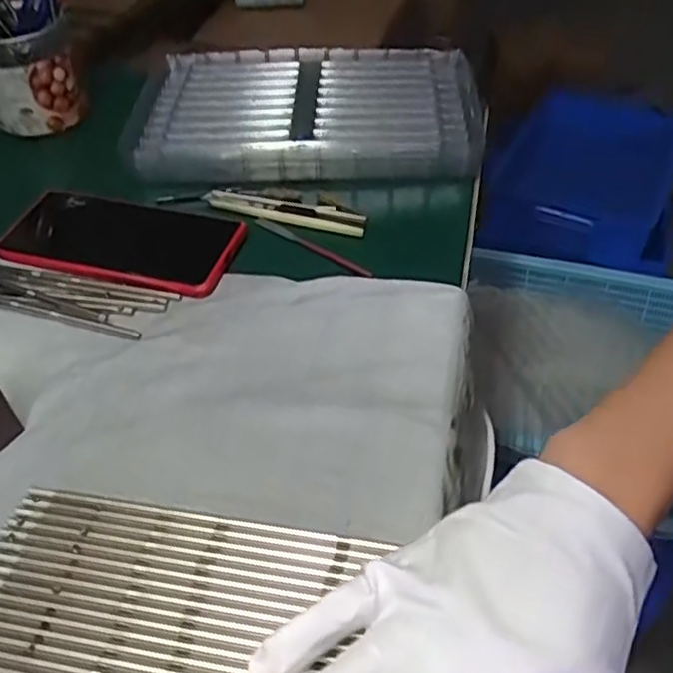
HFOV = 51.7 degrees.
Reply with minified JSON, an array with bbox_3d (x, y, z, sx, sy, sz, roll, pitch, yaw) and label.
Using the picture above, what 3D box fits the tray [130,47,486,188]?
[{"bbox_3d":[-0.026,-0.196,0.600,0.285,0.031,0.175,0,47,2],"label":"tray"}]

